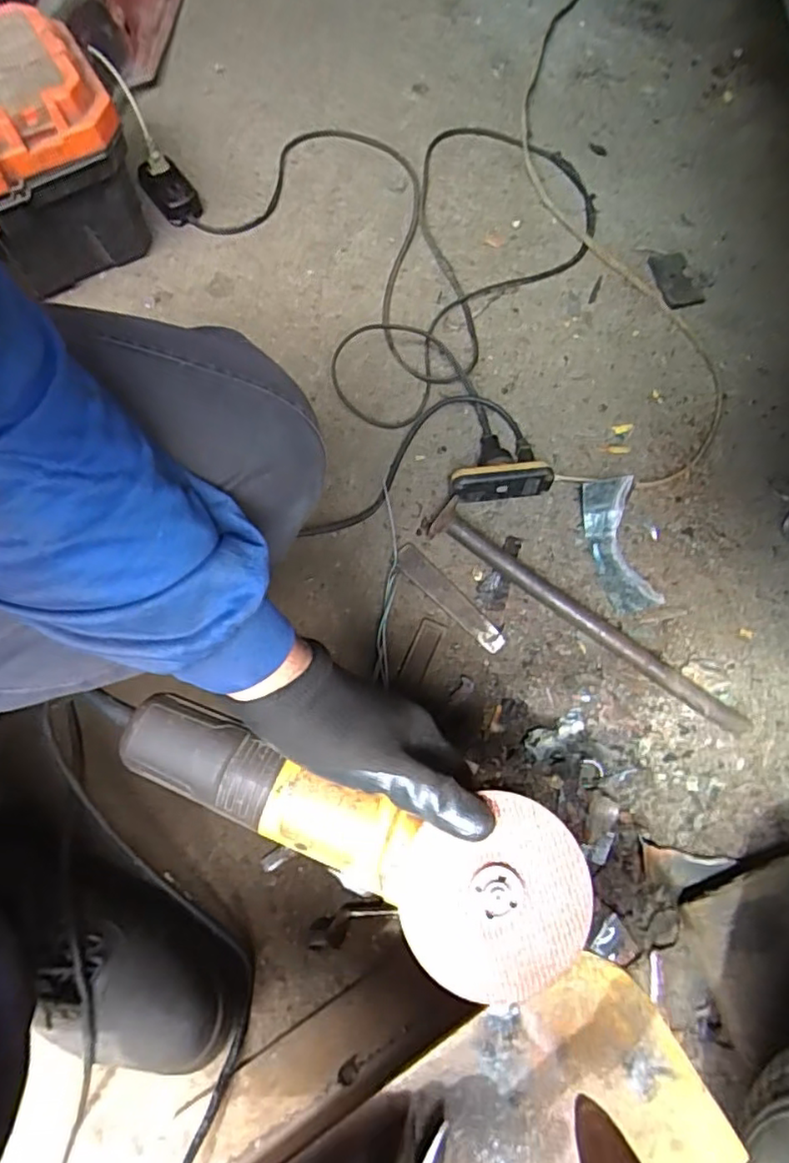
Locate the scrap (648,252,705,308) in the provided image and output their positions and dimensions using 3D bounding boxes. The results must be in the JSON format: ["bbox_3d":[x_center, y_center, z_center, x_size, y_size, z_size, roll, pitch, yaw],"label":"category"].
[{"bbox_3d":[0.366,-0.393,0.812,0.051,0.004,0.084,-14,72,-6],"label":"scrap"}]

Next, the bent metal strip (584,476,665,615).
[{"bbox_3d":[0.241,-0.038,0.661,0.055,0.039,0.145,-10,72,-5],"label":"bent metal strip"}]

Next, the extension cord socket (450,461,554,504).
[{"bbox_3d":[0.117,-0.108,0.681,0.111,0.046,0.025,-6,71,-3],"label":"extension cord socket"}]

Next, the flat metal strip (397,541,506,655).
[{"bbox_3d":[0.057,0.017,0.654,0.030,0.006,0.145,-40,75,-20],"label":"flat metal strip"}]

